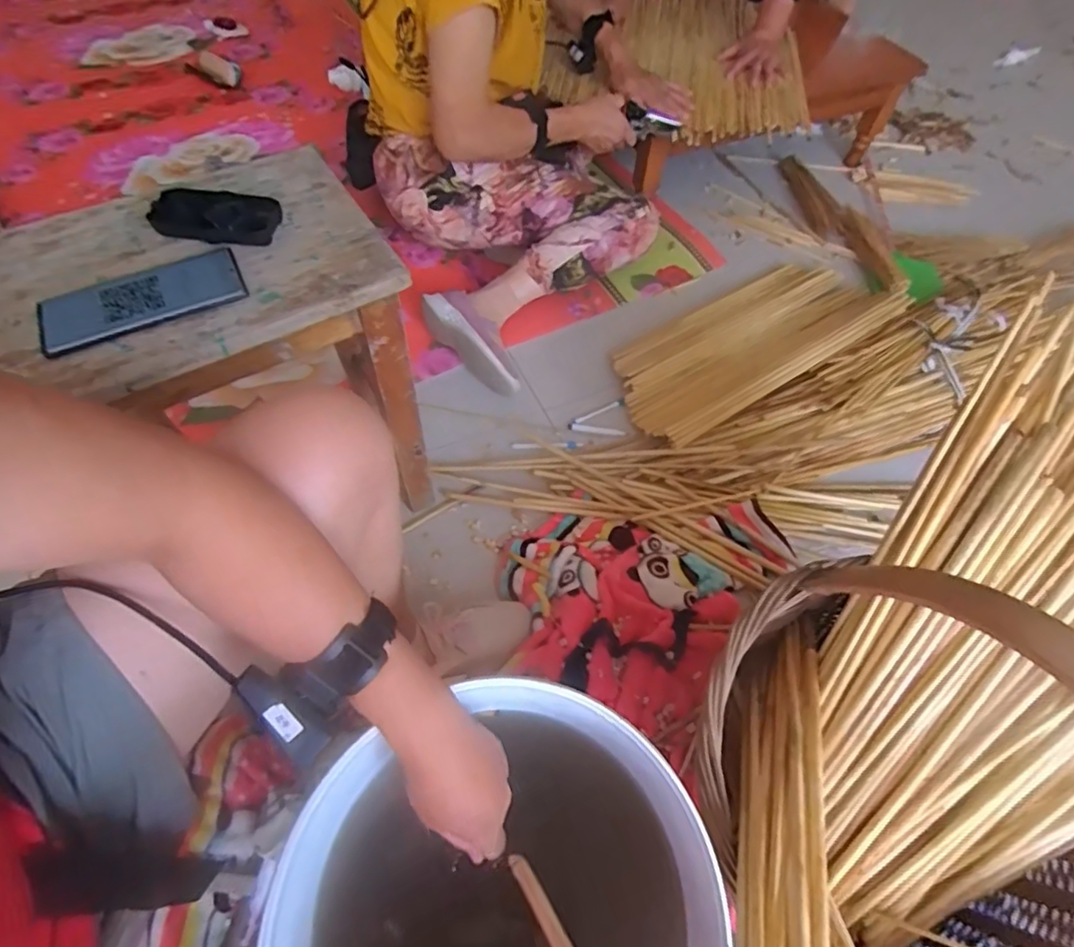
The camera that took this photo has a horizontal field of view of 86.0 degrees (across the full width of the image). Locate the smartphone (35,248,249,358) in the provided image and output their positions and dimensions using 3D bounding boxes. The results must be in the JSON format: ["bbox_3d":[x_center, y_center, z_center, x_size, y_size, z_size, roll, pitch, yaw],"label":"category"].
[{"bbox_3d":[-0.342,-0.152,0.500,0.161,0.011,0.079,-28,63,-18],"label":"smartphone"}]

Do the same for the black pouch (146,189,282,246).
[{"bbox_3d":[-0.304,-0.243,0.546,0.112,0.028,0.057,4,57,1],"label":"black pouch"}]

